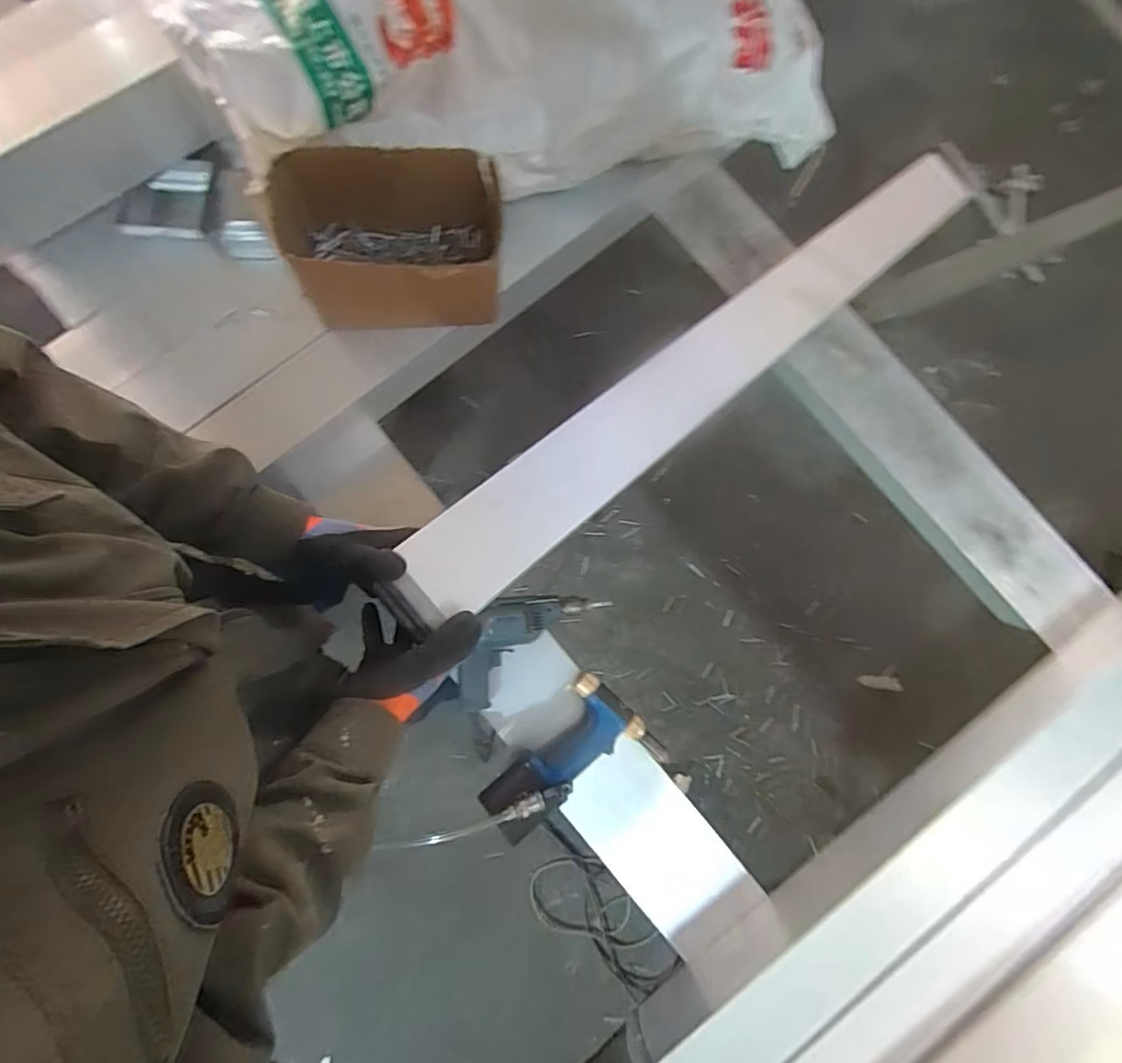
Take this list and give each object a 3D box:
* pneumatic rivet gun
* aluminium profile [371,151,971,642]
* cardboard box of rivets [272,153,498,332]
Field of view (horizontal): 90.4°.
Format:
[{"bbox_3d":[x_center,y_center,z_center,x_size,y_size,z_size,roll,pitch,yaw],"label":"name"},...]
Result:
[{"bbox_3d":[0.013,0.310,0.759,0.244,0.079,0.149,-29,80,-26],"label":"pneumatic rivet gun"},{"bbox_3d":[0.225,-0.240,0.713,1.059,0.030,0.101,-39,81,-19],"label":"aluminium profile"},{"bbox_3d":[-0.202,-0.354,0.690,0.250,0.139,0.153,-1,83,-6],"label":"cardboard box of rivets"}]

